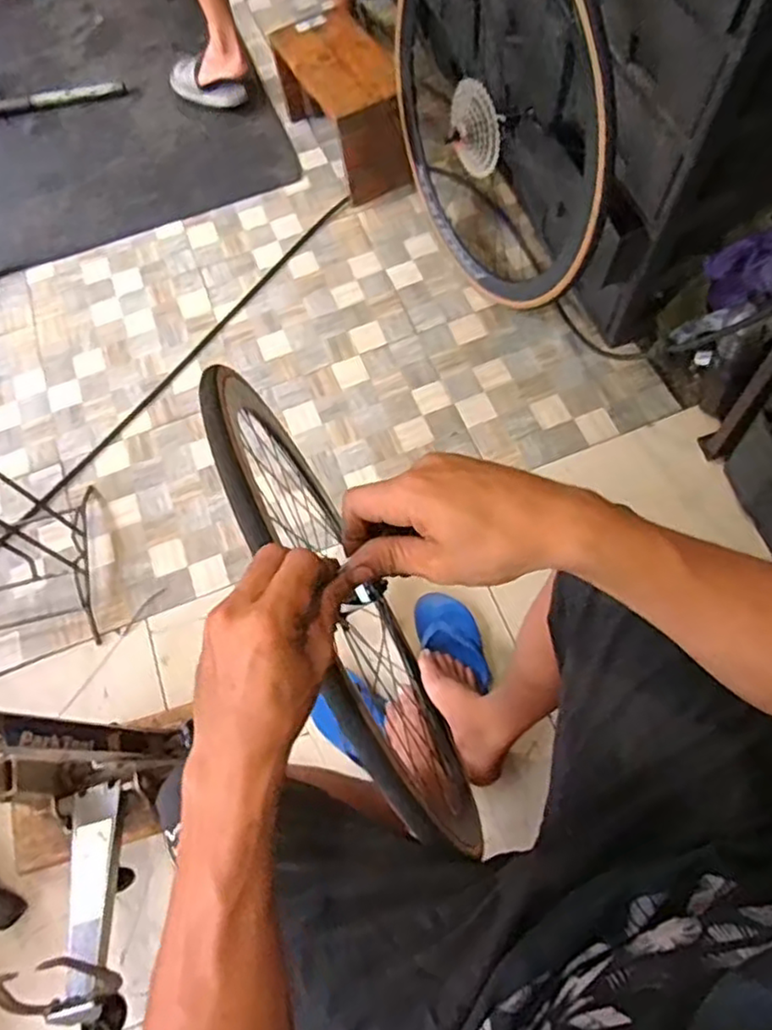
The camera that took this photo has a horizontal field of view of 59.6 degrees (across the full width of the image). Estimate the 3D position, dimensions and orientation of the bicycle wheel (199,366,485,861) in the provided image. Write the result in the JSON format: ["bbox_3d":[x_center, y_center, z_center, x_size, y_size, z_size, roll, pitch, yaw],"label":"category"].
[{"bbox_3d":[-0.047,0.109,0.854,0.119,0.607,0.595,-27,68,-8],"label":"bicycle wheel"}]

